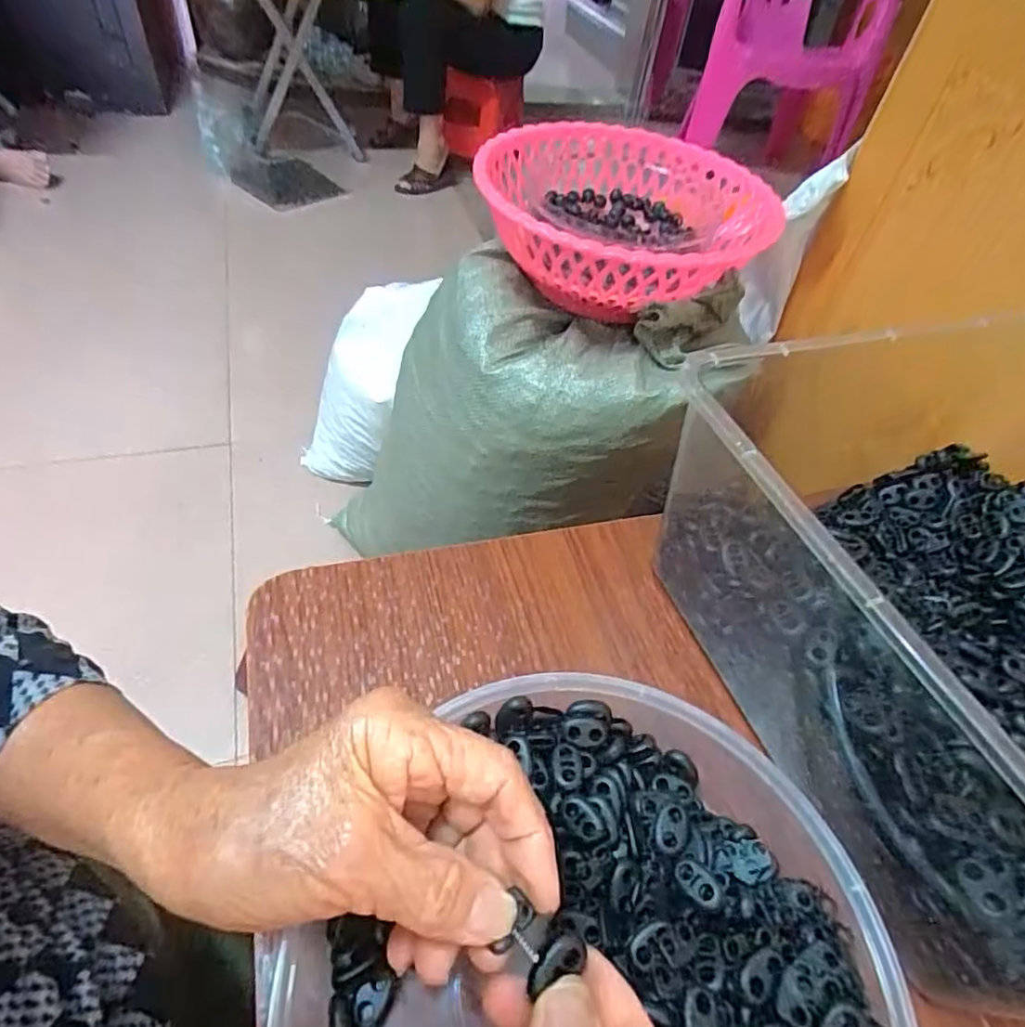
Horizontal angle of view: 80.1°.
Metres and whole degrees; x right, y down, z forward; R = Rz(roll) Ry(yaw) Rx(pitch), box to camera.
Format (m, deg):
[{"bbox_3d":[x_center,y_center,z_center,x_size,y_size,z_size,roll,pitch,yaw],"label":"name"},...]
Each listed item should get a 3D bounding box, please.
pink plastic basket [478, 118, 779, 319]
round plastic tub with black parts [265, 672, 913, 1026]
[{"bbox_3d":[0.112,-0.301,0.649,0.299,0.118,0.310,30,52,18],"label":"pink plastic basket"},{"bbox_3d":[0.040,0.172,0.226,0.204,0.049,0.217,1,48,-1],"label":"round plastic tub with black parts"}]

